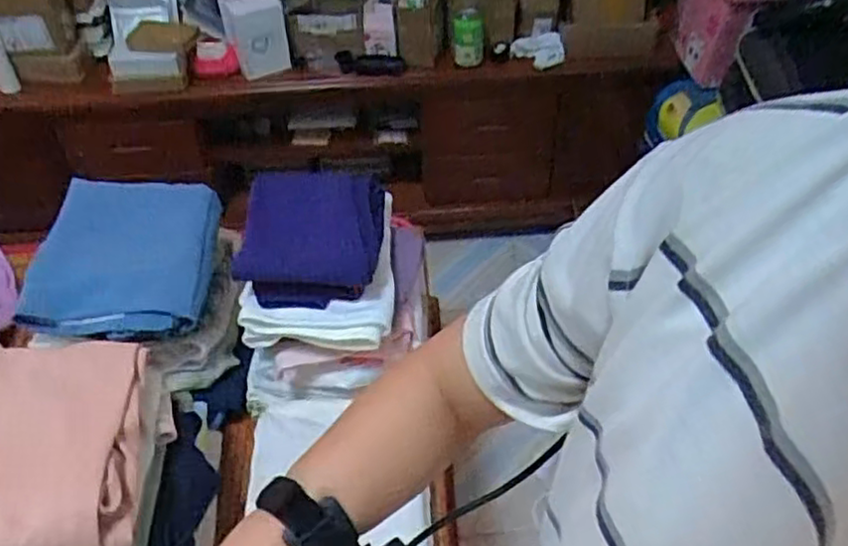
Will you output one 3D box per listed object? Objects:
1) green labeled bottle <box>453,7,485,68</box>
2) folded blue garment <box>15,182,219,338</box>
[{"bbox_3d":[0.097,-0.517,1.535,0.070,0.110,0.057,3,46,5],"label":"green labeled bottle"},{"bbox_3d":[-0.414,-0.032,0.973,0.230,0.079,0.267,-5,45,-2],"label":"folded blue garment"}]

